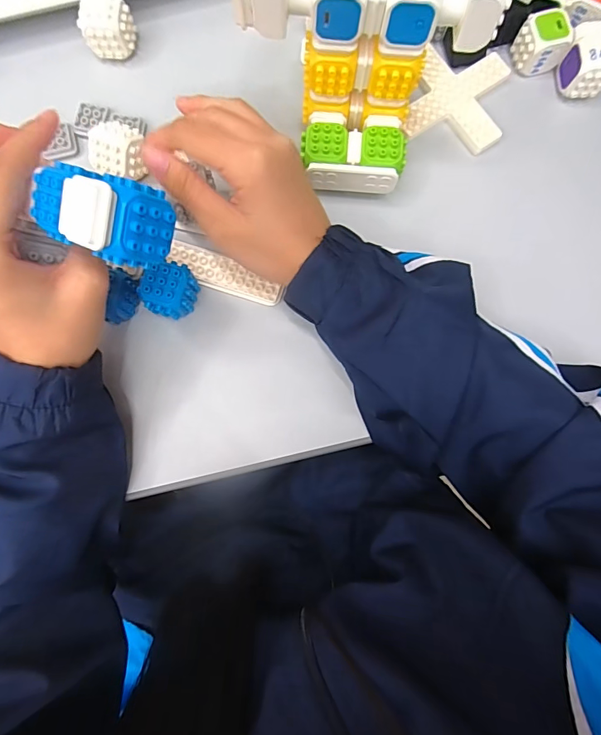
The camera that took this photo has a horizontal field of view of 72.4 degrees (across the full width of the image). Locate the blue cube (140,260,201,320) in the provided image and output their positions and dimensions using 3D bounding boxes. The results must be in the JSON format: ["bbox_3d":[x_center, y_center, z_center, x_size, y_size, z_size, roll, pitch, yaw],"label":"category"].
[{"bbox_3d":[-0.093,-0.054,0.299,0.031,0.033,0.035,19,82,2],"label":"blue cube"}]

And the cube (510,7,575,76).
[{"bbox_3d":[0.193,-0.260,0.328,0.033,0.029,0.030,-20,83,-3],"label":"cube"}]

